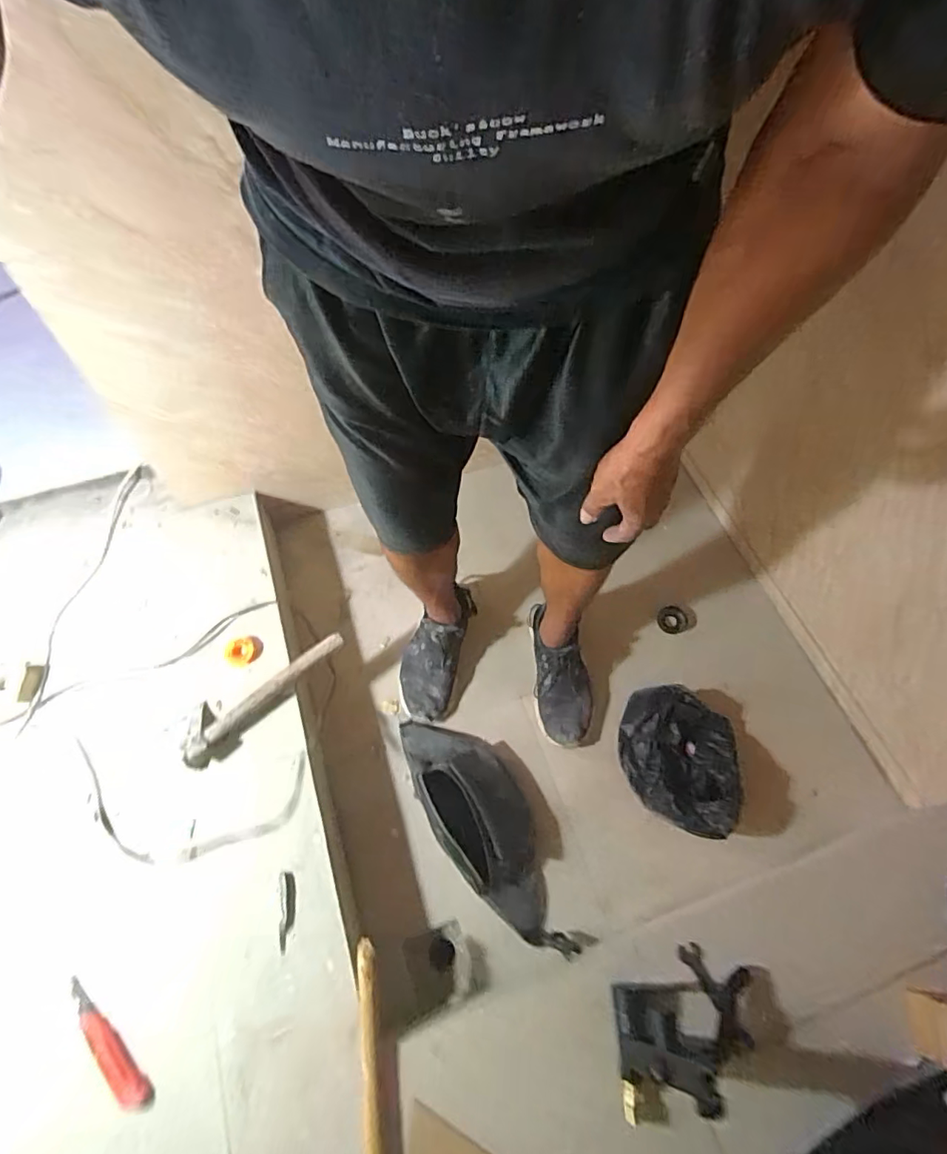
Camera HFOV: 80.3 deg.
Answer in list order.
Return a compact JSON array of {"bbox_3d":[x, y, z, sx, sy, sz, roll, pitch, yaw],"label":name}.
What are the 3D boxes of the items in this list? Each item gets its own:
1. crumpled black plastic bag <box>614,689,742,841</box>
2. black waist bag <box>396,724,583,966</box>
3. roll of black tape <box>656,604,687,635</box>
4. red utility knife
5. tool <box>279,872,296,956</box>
[{"bbox_3d":[0.391,0.335,1.052,0.220,0.060,0.266,12,62,4],"label":"crumpled black plastic bag"},{"bbox_3d":[0.022,0.436,0.987,0.178,0.092,0.451,-25,65,-15],"label":"black waist bag"},{"bbox_3d":[0.434,0.093,1.224,0.064,0.014,0.076,38,66,15],"label":"roll of black tape"},{"bbox_3d":[-0.502,0.640,0.764,0.195,0.016,0.034,38,66,15],"label":"red utility knife"},{"bbox_3d":[-0.279,0.499,0.840,0.024,0.006,0.103,-6,62,-7],"label":"tool"}]

